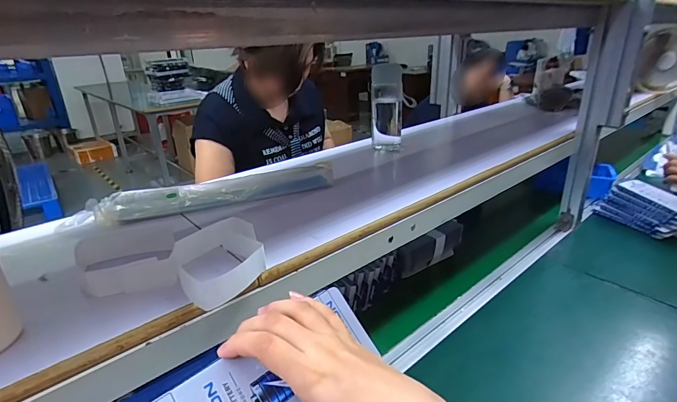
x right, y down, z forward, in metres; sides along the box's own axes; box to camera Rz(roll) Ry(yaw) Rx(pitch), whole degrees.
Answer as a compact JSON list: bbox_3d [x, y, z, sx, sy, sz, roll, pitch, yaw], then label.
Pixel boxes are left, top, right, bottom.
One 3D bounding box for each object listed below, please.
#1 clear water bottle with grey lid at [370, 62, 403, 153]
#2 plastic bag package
[{"bbox_3d":[0.095,-0.180,0.766,0.063,0.158,0.049,1,23,6],"label":"clear water bottle with grey lid"},{"bbox_3d":[-0.182,-0.014,0.574,0.359,0.024,0.072,-11,25,-21],"label":"plastic bag package"}]

